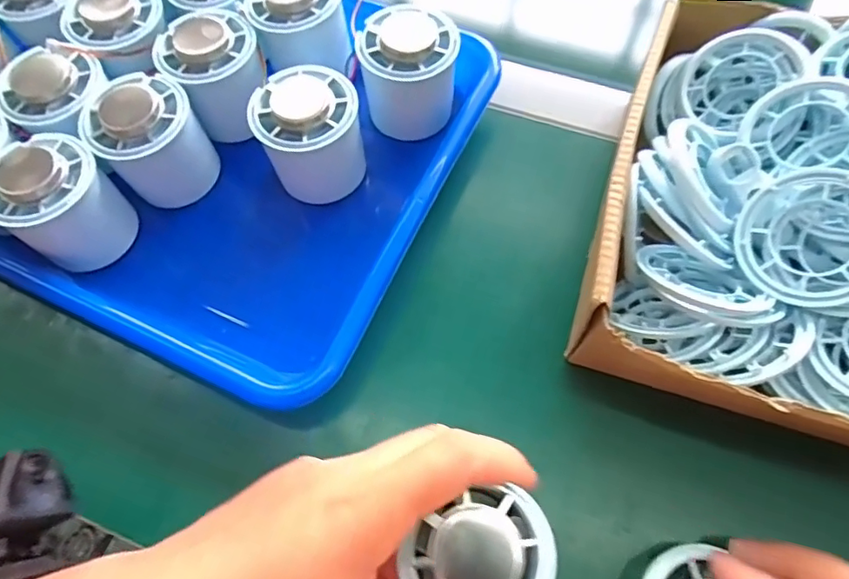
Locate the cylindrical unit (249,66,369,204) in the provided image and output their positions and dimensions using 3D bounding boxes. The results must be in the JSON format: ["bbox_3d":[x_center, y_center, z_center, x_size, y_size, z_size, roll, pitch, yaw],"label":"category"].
[{"bbox_3d":[-0.060,-0.079,0.300,0.051,0.058,0.055,-1,64,2],"label":"cylindrical unit"}]

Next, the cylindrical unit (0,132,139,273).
[{"bbox_3d":[-0.189,-0.045,0.285,0.052,0.054,0.052,-1,64,2],"label":"cylindrical unit"}]

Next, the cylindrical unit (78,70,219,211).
[{"bbox_3d":[-0.150,-0.083,0.303,0.052,0.059,0.051,-1,64,2],"label":"cylindrical unit"}]

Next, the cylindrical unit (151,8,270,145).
[{"bbox_3d":[-0.120,-0.126,0.316,0.051,0.049,0.054,-1,64,2],"label":"cylindrical unit"}]

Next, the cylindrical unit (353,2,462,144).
[{"bbox_3d":[-0.008,-0.123,0.314,0.052,0.060,0.052,-1,64,2],"label":"cylindrical unit"}]

